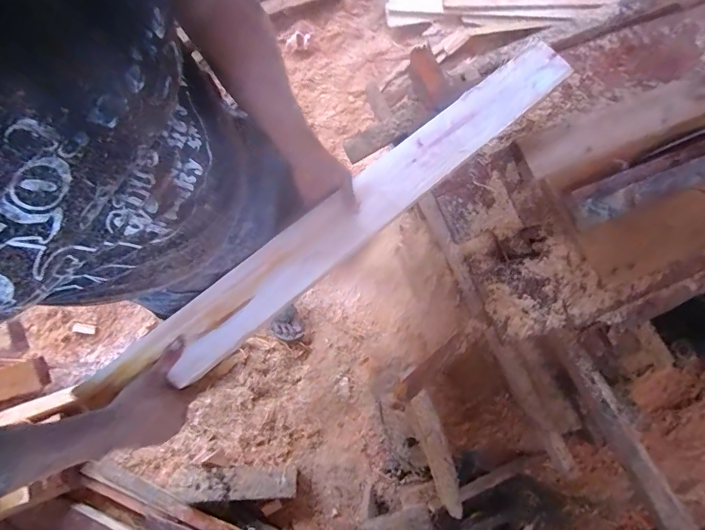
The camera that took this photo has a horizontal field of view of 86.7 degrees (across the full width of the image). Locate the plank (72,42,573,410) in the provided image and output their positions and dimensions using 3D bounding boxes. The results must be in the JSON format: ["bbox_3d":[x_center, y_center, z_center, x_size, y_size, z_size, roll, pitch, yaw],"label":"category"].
[{"bbox_3d":[0.015,-0.097,0.625,0.953,0.026,0.094,-39,80,-12],"label":"plank"}]

